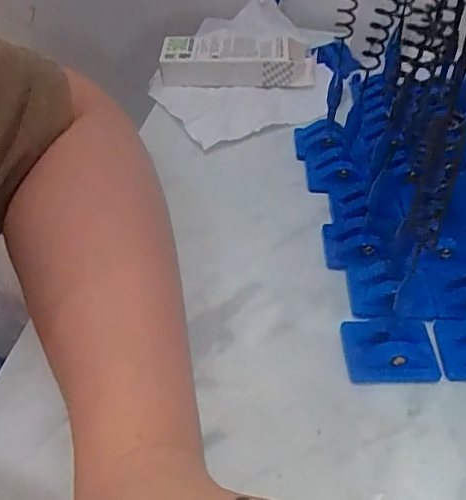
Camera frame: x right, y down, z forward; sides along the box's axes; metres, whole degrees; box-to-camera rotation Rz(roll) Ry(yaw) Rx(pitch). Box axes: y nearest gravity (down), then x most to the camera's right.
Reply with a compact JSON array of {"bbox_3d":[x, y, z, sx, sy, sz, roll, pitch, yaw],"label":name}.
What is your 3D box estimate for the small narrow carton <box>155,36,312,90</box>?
[{"bbox_3d":[0.005,-0.158,0.464,0.125,0.026,0.048,2,45,0],"label":"small narrow carton"}]

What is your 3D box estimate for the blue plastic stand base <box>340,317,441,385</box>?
[{"bbox_3d":[0.078,0.048,0.277,0.042,0.016,0.035,0,45,-1],"label":"blue plastic stand base"}]

